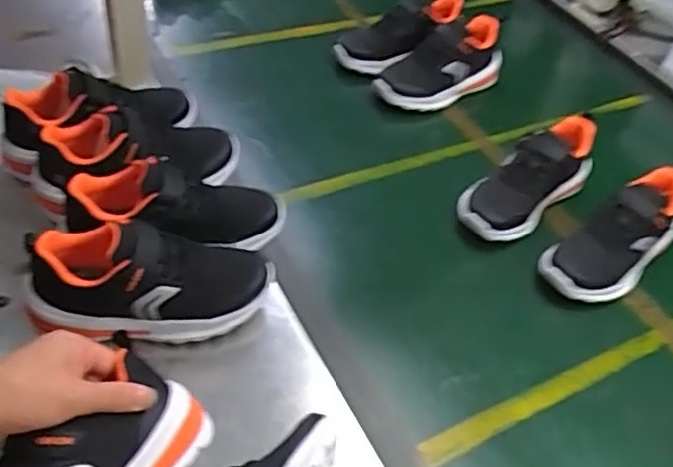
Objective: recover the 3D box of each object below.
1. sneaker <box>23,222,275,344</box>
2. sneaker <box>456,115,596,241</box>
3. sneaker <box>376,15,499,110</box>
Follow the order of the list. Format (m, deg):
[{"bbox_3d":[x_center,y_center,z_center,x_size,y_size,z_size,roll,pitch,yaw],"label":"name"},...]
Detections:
[{"bbox_3d":[-0.167,0.038,0.608,0.209,0.089,0.082,-2,49,-8],"label":"sneaker"},{"bbox_3d":[0.246,-0.070,0.844,0.215,0.106,0.093,-36,59,-16],"label":"sneaker"},{"bbox_3d":[0.160,-0.251,0.998,0.212,0.110,0.086,-31,59,-31],"label":"sneaker"}]

